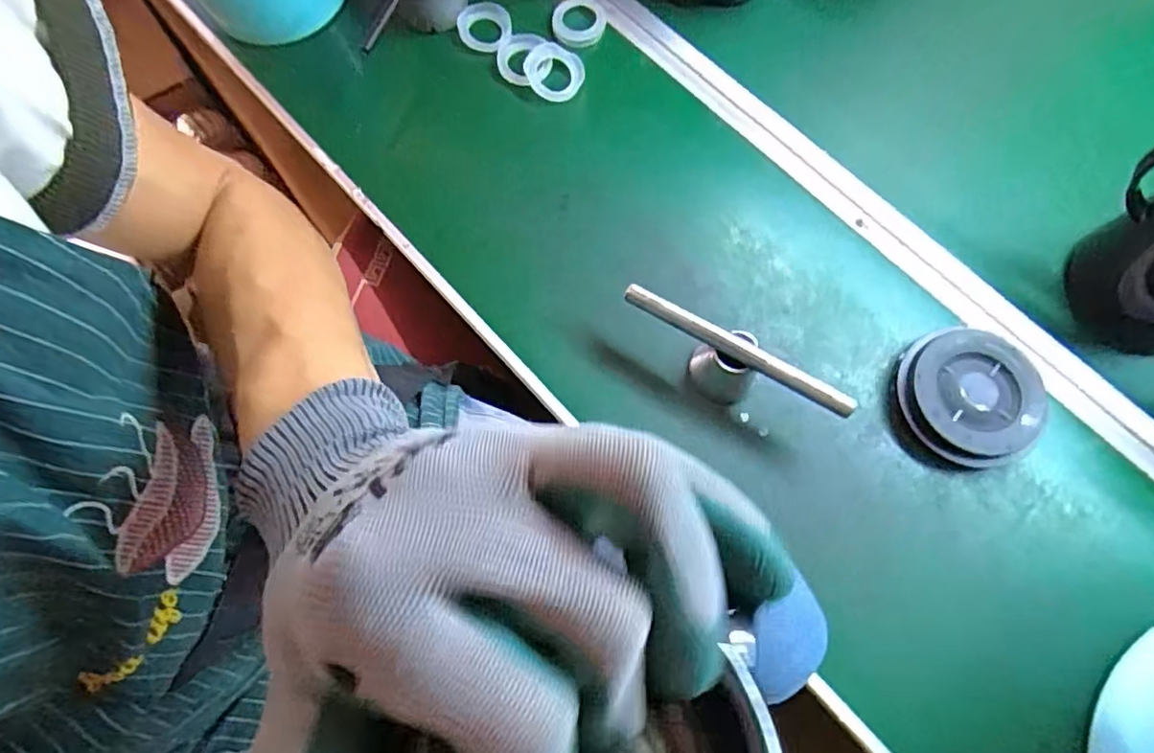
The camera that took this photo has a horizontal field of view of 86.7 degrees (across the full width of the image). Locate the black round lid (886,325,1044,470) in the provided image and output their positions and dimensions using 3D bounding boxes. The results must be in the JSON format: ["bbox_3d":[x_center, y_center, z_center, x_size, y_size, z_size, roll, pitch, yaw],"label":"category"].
[{"bbox_3d":[0.339,0.019,0.527,0.123,0.030,0.121,0,72,0],"label":"black round lid"}]

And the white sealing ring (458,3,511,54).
[{"bbox_3d":[-0.099,-0.377,0.657,0.058,0.015,0.055,-1,74,4],"label":"white sealing ring"}]

